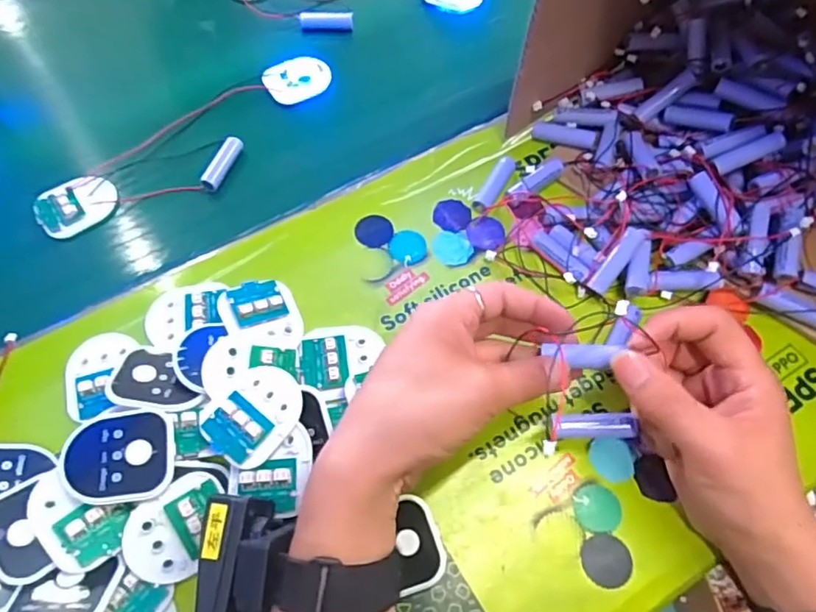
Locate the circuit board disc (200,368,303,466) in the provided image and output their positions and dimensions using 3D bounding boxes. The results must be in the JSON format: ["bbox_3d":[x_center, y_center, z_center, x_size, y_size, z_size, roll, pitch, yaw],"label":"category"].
[{"bbox_3d":[-0.089,0.062,0.338,0.046,0.016,0.057,39,68,18],"label":"circuit board disc"}]

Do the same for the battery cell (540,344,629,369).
[{"bbox_3d":[0.098,0.027,0.326,0.042,0.009,0.013,6,62,3],"label":"battery cell"}]

